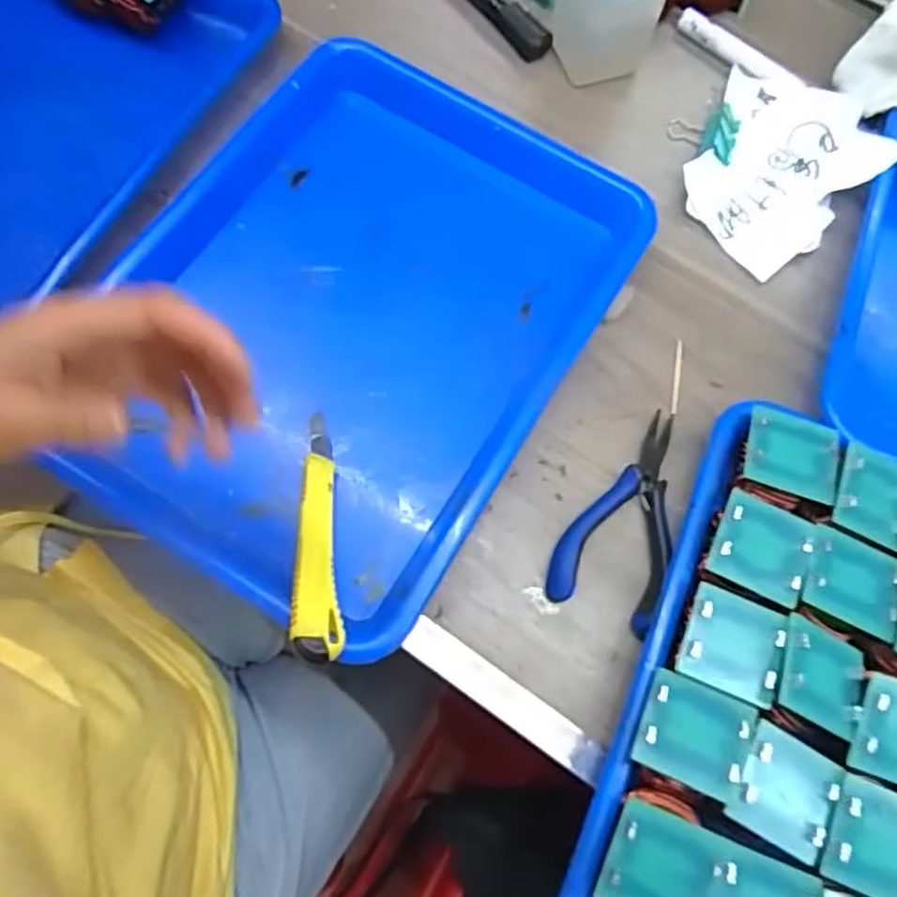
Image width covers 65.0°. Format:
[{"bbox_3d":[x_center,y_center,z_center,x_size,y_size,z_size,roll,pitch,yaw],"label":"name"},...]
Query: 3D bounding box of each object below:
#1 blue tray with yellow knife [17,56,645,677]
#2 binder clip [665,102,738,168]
[{"bbox_3d":[-0.056,-0.083,0.416,0.255,0.033,0.331,31,72,7],"label":"blue tray with yellow knife"},{"bbox_3d":[0.176,-0.217,0.483,0.045,0.020,0.039,20,71,3],"label":"binder clip"}]

